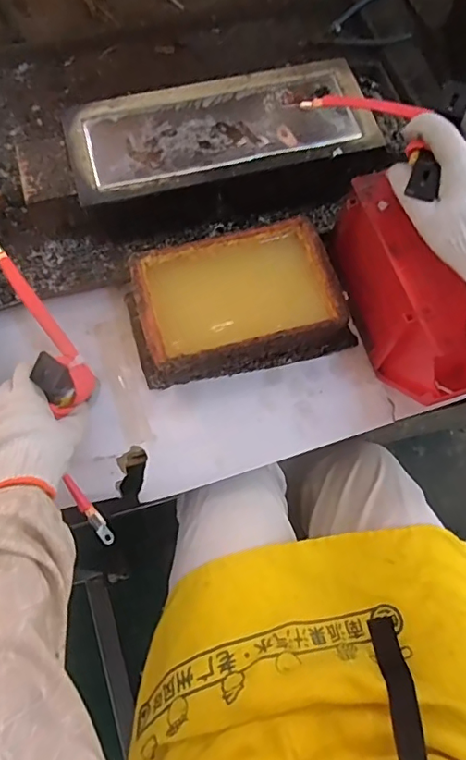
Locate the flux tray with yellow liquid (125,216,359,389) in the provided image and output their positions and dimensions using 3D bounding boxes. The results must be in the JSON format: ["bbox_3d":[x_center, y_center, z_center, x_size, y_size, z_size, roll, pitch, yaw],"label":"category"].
[{"bbox_3d":[0.005,-0.080,0.549,0.225,0.067,0.135,-13,70,-7],"label":"flux tray with yellow liquid"}]

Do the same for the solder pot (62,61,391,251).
[{"bbox_3d":[-0.011,-0.262,0.608,0.335,0.085,0.150,-15,70,-7],"label":"solder pot"}]

